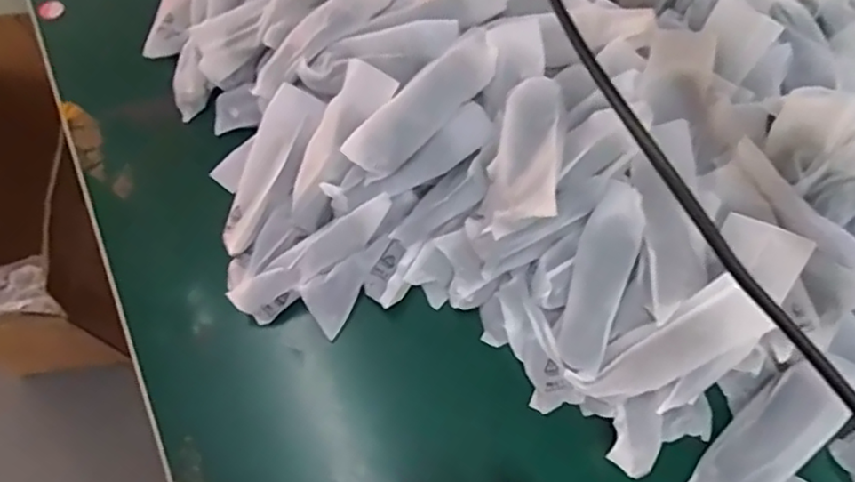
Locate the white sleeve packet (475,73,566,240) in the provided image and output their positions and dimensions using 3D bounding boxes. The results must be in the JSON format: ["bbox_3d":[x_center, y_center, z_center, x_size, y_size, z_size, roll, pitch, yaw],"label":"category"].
[{"bbox_3d":[0.079,-0.064,0.499,0.054,0.041,0.125,13,67,4],"label":"white sleeve packet"}]

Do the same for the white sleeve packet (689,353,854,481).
[{"bbox_3d":[0.270,0.150,0.492,0.049,0.031,0.154,43,95,16],"label":"white sleeve packet"}]

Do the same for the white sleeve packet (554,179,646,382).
[{"bbox_3d":[0.135,0.030,0.500,0.043,0.005,0.150,20,97,30],"label":"white sleeve packet"}]

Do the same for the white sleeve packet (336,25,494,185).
[{"bbox_3d":[-0.002,-0.109,0.525,0.147,0.018,0.049,-38,116,-6],"label":"white sleeve packet"}]

